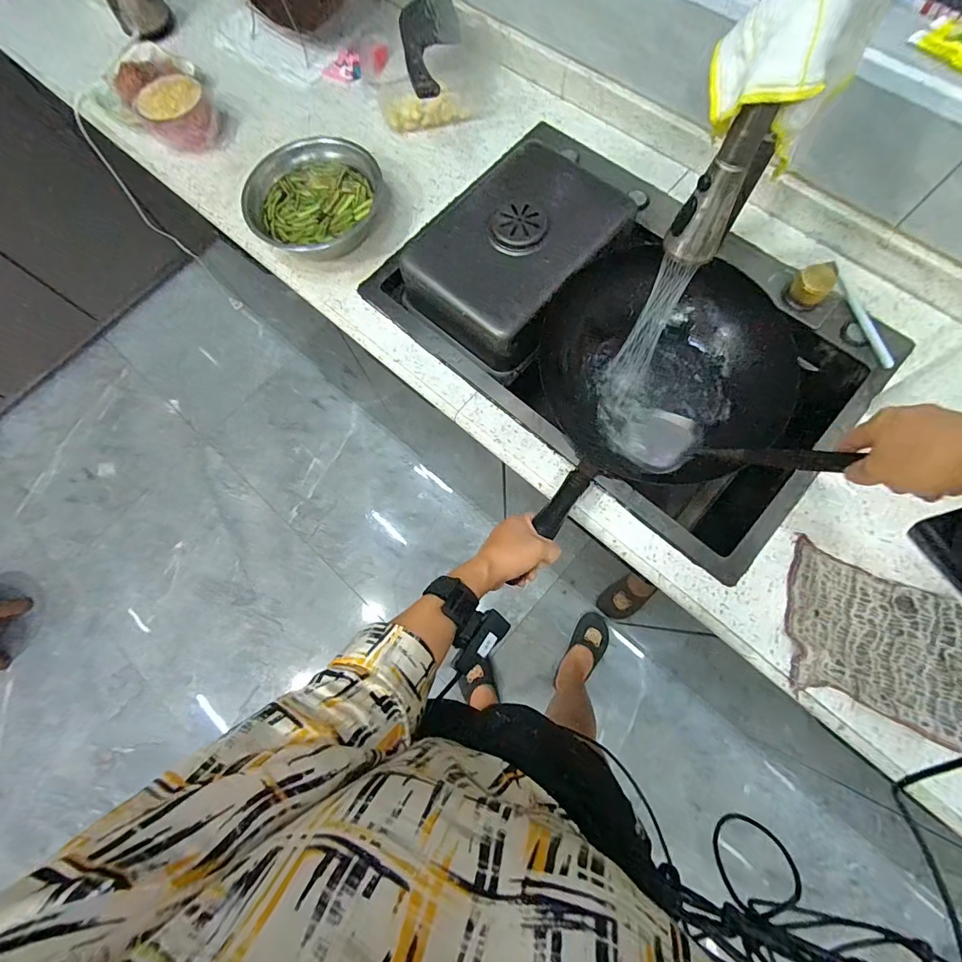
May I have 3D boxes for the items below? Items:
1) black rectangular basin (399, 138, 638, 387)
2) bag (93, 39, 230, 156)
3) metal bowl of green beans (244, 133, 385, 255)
[{"bbox_3d":[0.050,-0.334,0.664,0.230,0.097,0.312,39,79,13],"label":"black rectangular basin"},{"bbox_3d":[-0.604,-0.743,0.840,0.309,0.077,0.177,37,79,13],"label":"bag"},{"bbox_3d":[-0.267,-0.454,0.725,0.213,0.077,0.173,5,74,5],"label":"metal bowl of green beans"}]

